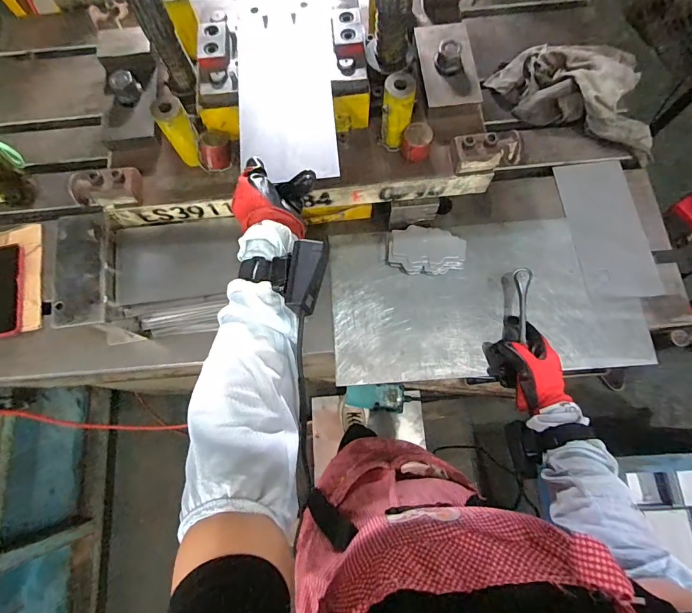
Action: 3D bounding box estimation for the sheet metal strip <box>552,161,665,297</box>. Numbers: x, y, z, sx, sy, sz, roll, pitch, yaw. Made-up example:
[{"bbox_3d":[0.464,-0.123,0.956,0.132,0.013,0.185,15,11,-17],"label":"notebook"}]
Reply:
[{"bbox_3d":[0.447,-0.136,0.672,0.121,0.011,0.249,-5,76,1],"label":"sheet metal strip"}]

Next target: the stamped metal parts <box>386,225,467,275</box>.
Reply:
[{"bbox_3d":[0.134,-0.093,0.654,0.128,0.033,0.079,4,74,3],"label":"stamped metal parts"}]

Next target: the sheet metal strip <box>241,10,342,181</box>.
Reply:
[{"bbox_3d":[-0.077,-0.281,0.512,0.122,0.007,0.258,-4,76,1],"label":"sheet metal strip"}]

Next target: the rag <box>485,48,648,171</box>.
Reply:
[{"bbox_3d":[0.429,-0.394,0.705,0.315,0.081,0.160,29,76,10],"label":"rag"}]

